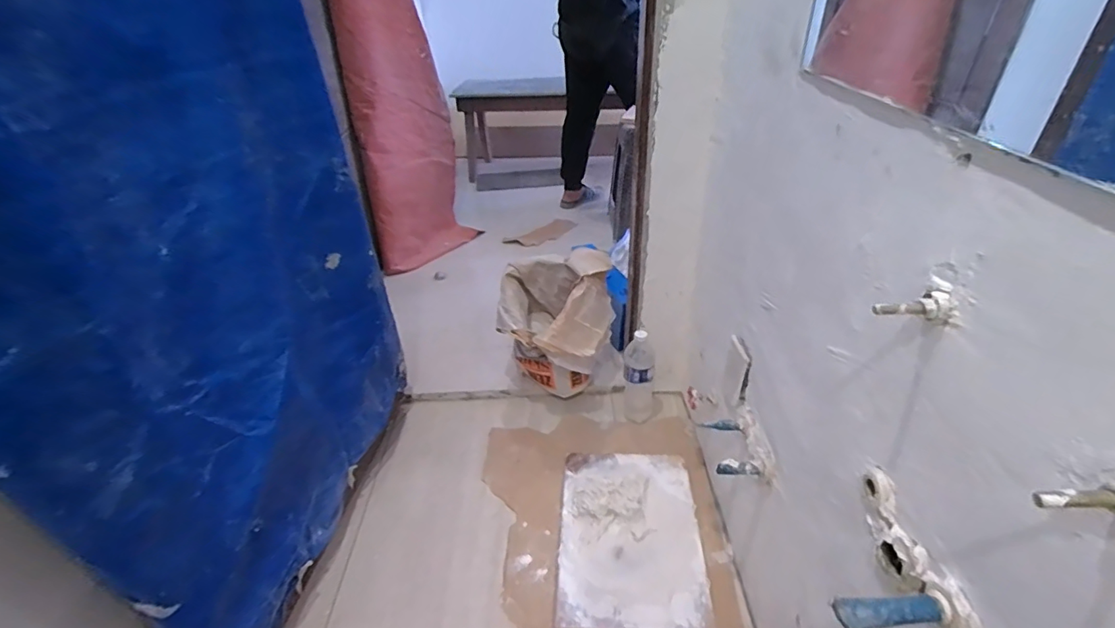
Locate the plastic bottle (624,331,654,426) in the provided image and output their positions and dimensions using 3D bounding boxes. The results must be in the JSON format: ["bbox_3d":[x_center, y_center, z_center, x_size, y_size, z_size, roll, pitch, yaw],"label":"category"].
[{"bbox_3d":[0.212,0.151,1.273,0.076,0.248,0.090,9,36,17],"label":"plastic bottle"}]

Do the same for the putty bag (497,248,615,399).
[{"bbox_3d":[-0.004,0.040,1.351,0.289,0.374,0.313,-4,34,-1],"label":"putty bag"}]

